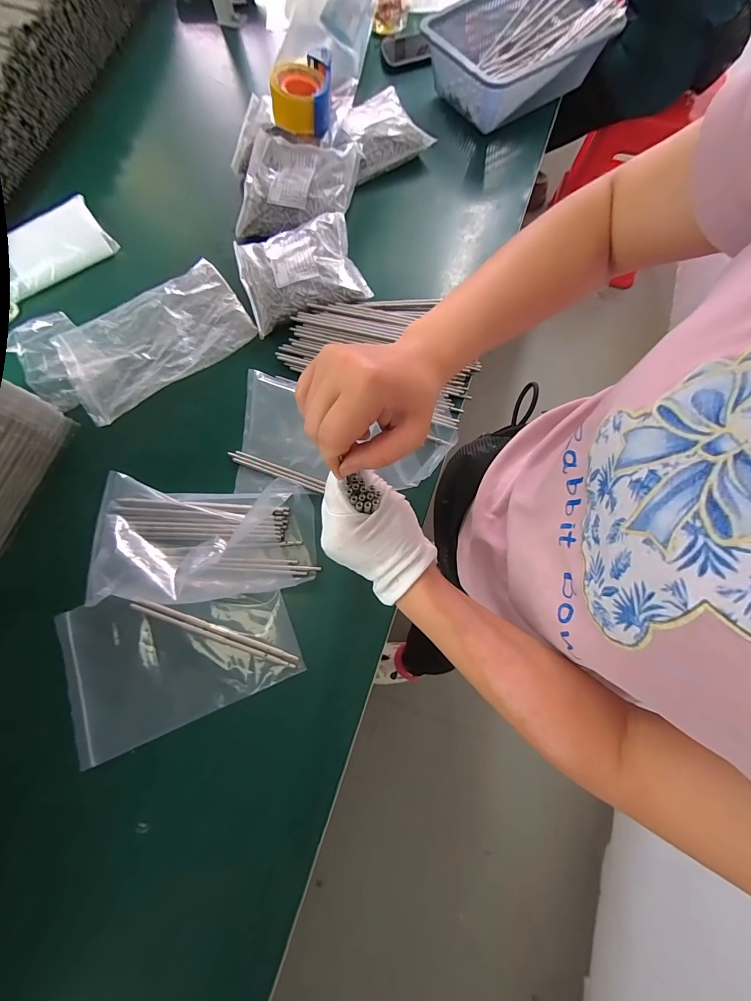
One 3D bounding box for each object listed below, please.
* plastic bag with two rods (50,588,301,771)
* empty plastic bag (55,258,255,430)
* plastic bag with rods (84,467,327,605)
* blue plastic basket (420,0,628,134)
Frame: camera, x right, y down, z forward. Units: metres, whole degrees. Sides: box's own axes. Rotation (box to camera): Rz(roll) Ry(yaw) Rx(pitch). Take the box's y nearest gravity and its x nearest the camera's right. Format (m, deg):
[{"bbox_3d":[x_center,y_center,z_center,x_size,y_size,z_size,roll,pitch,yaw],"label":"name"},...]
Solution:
[{"bbox_3d":[-0.262,0.189,0.486,0.292,0.024,0.186,-22,74,-4],"label":"plastic bag with two rods"},{"bbox_3d":[-0.362,-0.270,0.615,0.291,0.021,0.181,-34,75,-7],"label":"empty plastic bag"},{"bbox_3d":[-0.242,0.051,0.512,0.302,0.034,0.173,1,73,3],"label":"plastic bag with rods"},{"bbox_3d":[0.248,-0.850,0.698,0.290,0.092,0.233,-27,74,-6],"label":"blue plastic basket"}]

